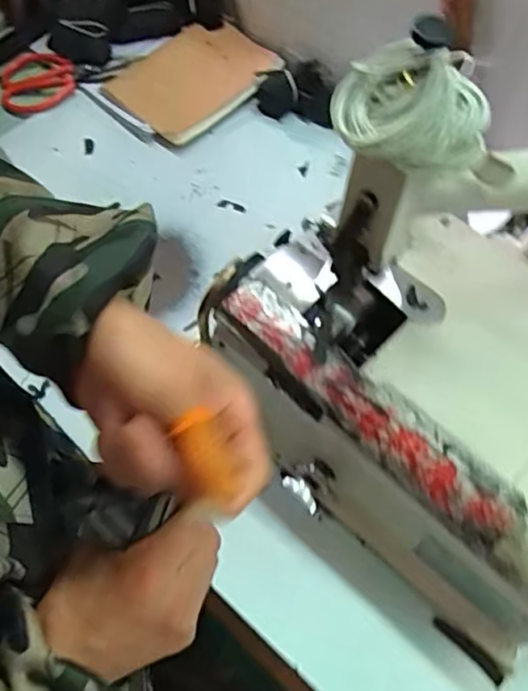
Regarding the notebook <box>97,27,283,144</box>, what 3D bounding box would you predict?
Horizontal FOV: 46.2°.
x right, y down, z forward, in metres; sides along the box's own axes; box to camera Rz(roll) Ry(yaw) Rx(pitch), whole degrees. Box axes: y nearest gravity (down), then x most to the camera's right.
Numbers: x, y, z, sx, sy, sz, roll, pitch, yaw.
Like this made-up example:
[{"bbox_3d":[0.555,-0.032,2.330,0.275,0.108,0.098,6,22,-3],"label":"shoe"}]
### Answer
[{"bbox_3d":[-0.091,-0.346,0.797,0.202,0.016,0.143,-42,71,-14],"label":"notebook"}]

